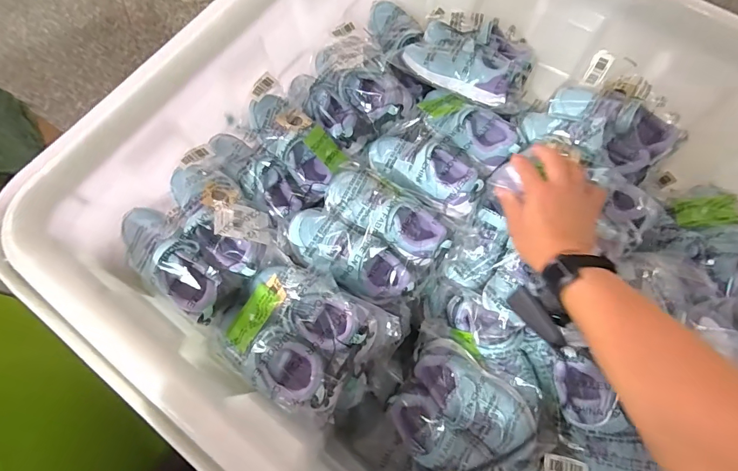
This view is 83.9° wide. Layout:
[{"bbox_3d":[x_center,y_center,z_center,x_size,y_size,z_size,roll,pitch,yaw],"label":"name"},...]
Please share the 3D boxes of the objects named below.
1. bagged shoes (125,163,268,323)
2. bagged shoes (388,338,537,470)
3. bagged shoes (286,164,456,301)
[{"bbox_3d":[-0.223,0.000,0.535,0.171,0.063,0.161,39,75,15],"label":"bagged shoes"},{"bbox_3d":[0.122,0.238,0.534,0.173,0.056,0.147,30,73,12],"label":"bagged shoes"},{"bbox_3d":[0.002,-0.002,0.549,0.185,0.070,0.148,29,72,12],"label":"bagged shoes"}]

